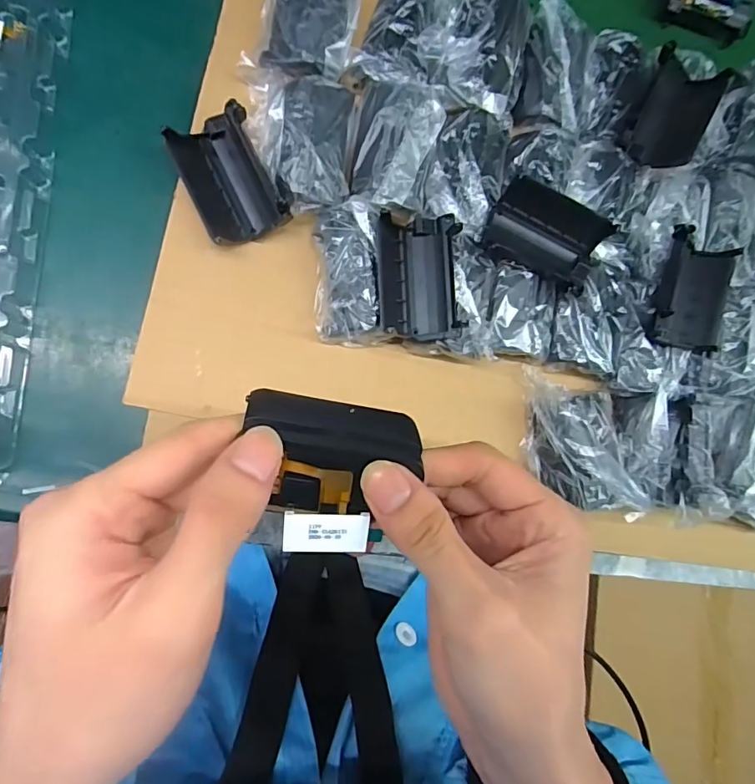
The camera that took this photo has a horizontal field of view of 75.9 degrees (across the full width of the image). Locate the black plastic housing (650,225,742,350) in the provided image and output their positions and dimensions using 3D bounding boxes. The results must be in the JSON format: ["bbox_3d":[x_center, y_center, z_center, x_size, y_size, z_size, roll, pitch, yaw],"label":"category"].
[{"bbox_3d":[0.202,-0.064,0.311,0.045,0.021,0.071,12,85,-8],"label":"black plastic housing"}]

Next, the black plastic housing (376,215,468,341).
[{"bbox_3d":[0.022,-0.067,0.280,0.046,0.017,0.070,-3,88,-9],"label":"black plastic housing"}]

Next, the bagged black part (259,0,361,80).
[{"bbox_3d":[-0.038,-0.222,0.287,0.050,0.024,0.077,12,85,-8],"label":"bagged black part"}]

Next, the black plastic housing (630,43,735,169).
[{"bbox_3d":[0.194,-0.184,0.314,0.043,0.018,0.075,22,84,-7],"label":"black plastic housing"}]

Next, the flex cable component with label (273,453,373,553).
[{"bbox_3d":[-0.019,0.043,0.177,0.033,0.009,0.033,5,86,-9],"label":"flex cable component with label"}]

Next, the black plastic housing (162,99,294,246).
[{"bbox_3d":[-0.083,-0.121,0.275,0.049,0.019,0.070,-26,91,-9],"label":"black plastic housing"}]

